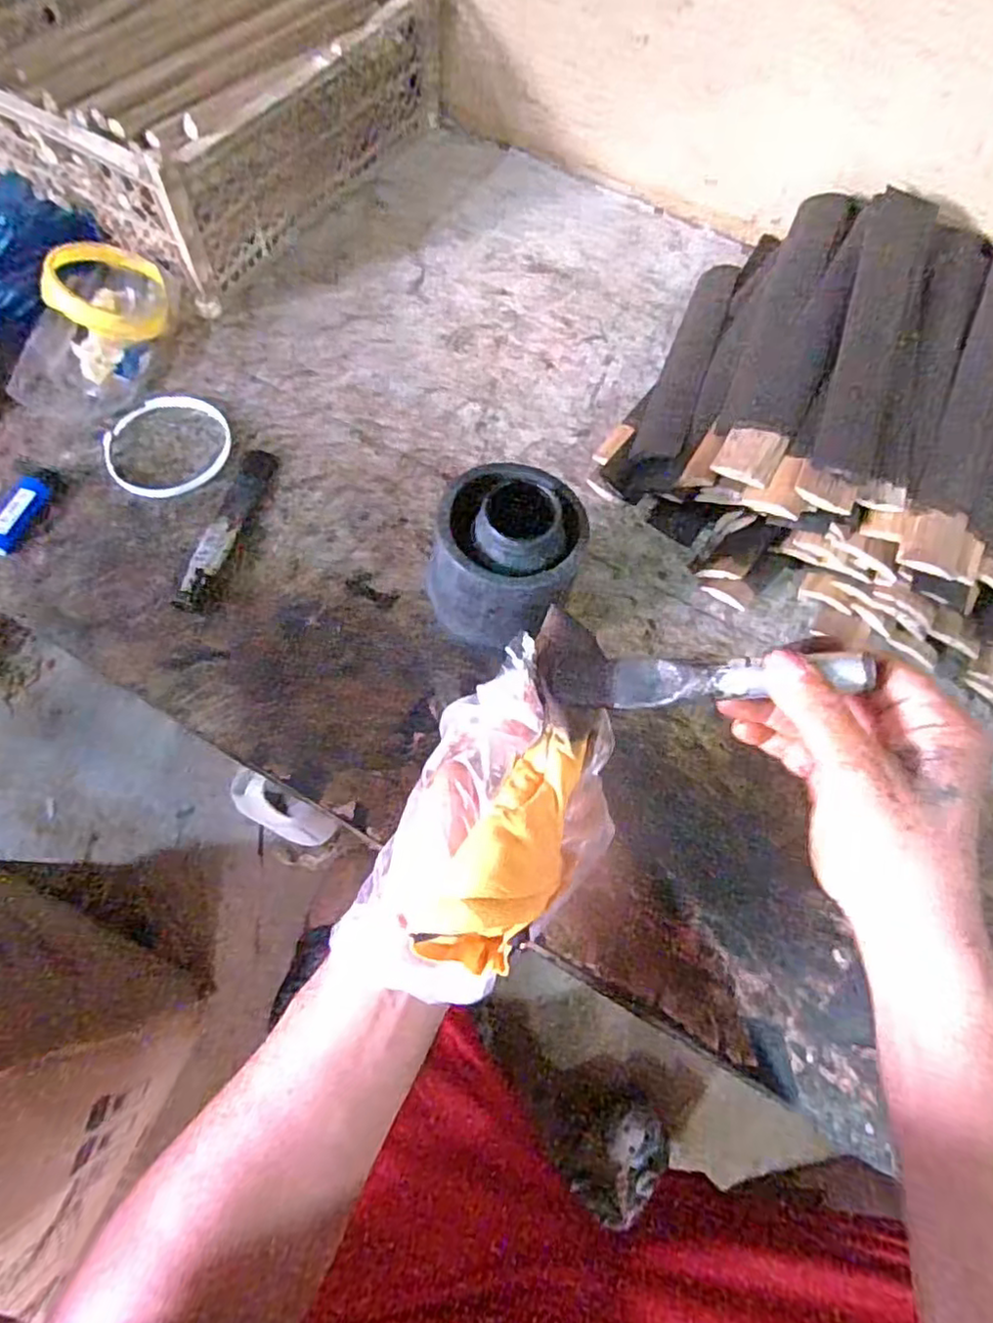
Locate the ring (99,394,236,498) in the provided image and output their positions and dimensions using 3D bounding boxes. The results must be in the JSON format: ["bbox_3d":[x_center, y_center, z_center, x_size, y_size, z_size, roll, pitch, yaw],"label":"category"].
[{"bbox_3d":[-0.280,-0.186,0.570,0.104,0.009,0.105,2,64,-4],"label":"ring"}]

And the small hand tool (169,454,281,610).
[{"bbox_3d":[-0.214,-0.109,0.534,0.028,0.013,0.159,12,64,1],"label":"small hand tool"}]

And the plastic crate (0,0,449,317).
[{"bbox_3d":[-0.291,-0.602,0.690,0.322,0.145,0.438,30,65,9],"label":"plastic crate"}]

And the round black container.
[{"bbox_3d":[0.006,-0.065,0.475,0.096,0.122,0.093,2,64,-4],"label":"round black container"}]

